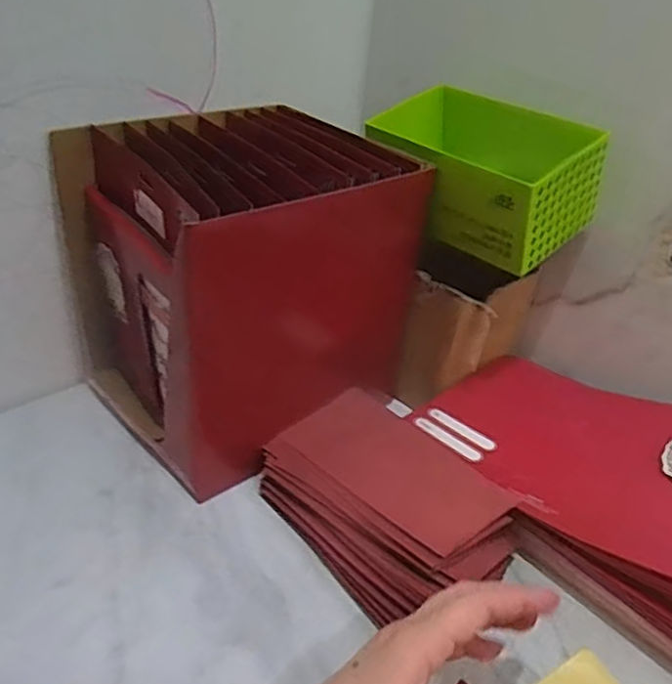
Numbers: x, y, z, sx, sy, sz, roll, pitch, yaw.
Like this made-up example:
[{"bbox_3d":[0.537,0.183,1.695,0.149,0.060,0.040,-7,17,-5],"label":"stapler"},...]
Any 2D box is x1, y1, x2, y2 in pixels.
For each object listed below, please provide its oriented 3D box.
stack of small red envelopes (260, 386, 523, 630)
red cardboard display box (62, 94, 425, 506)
[{"bbox_3d":[0.038,0.121,0.503,0.128,0.047,0.184,-18,40,-32],"label":"stack of small red envelopes"},{"bbox_3d":[-0.071,-0.060,0.591,0.273,0.239,0.199,-24,44,-37],"label":"red cardboard display box"}]

